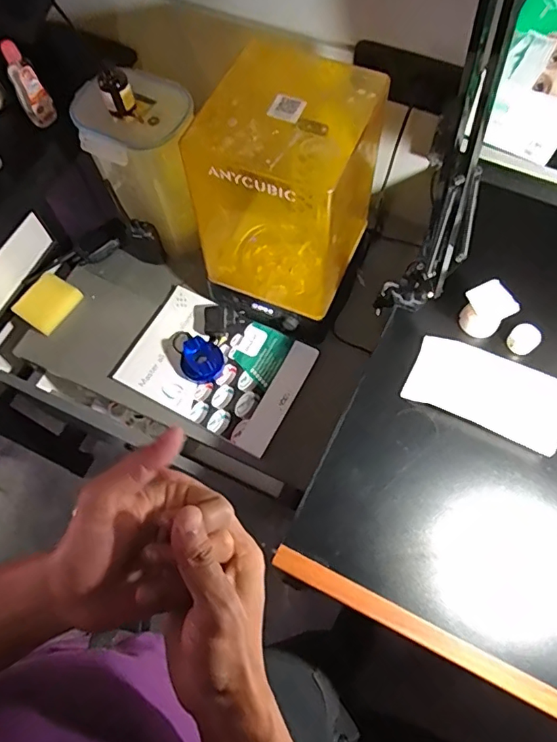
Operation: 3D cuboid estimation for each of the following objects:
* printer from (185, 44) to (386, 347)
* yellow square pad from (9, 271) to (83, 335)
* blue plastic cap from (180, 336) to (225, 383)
[{"bbox_3d":[0.014,-0.245,0.770,0.224,0.354,0.230,21,69,10],"label":"printer"},{"bbox_3d":[-0.428,-0.126,0.925,0.081,0.028,0.103,33,72,14],"label":"yellow square pad"},{"bbox_3d":[-0.129,-0.020,0.846,0.068,0.036,0.071,0,67,1],"label":"blue plastic cap"}]

